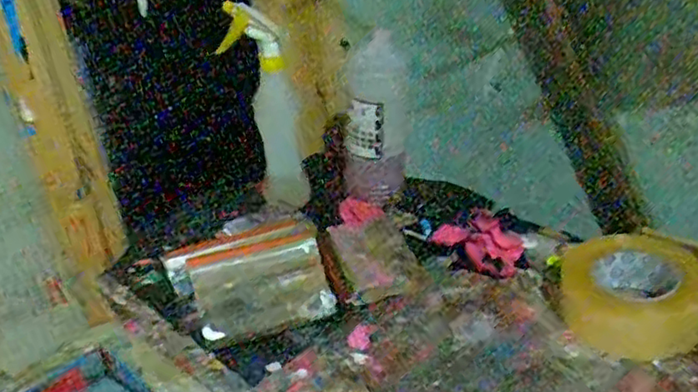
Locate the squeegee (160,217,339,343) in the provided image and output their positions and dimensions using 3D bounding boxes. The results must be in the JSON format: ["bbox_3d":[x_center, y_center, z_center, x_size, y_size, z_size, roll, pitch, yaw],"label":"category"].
[{"bbox_3d":[-0.106,0.094,0.700,0.157,0.039,0.118,-12,64,-14],"label":"squeegee"}]

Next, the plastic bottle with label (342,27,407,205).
[{"bbox_3d":[0.032,-0.098,0.827,0.079,0.210,0.068,-1,31,6],"label":"plastic bottle with label"}]

